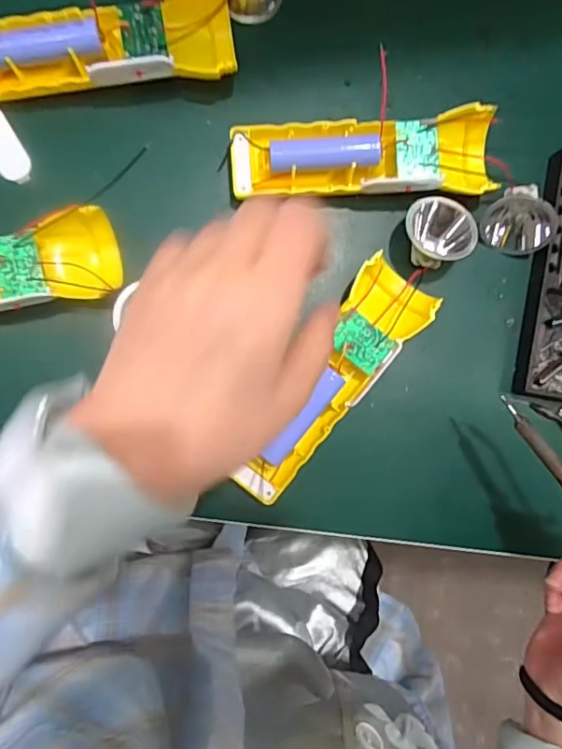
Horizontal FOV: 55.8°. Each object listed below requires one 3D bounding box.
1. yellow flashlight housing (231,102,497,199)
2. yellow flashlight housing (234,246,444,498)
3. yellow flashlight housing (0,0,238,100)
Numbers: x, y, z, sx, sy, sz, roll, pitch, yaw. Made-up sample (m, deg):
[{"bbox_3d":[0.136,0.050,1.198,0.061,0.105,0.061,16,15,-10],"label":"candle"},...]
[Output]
[{"bbox_3d":[0.052,-0.135,0.329,0.162,0.032,0.048,-3,89,-6],"label":"yellow flashlight housing"},{"bbox_3d":[0.027,0.002,0.325,0.050,0.030,0.160,40,85,-4],"label":"yellow flashlight housing"},{"bbox_3d":[-0.110,-0.195,0.316,0.163,0.029,0.049,-6,89,-6],"label":"yellow flashlight housing"}]

